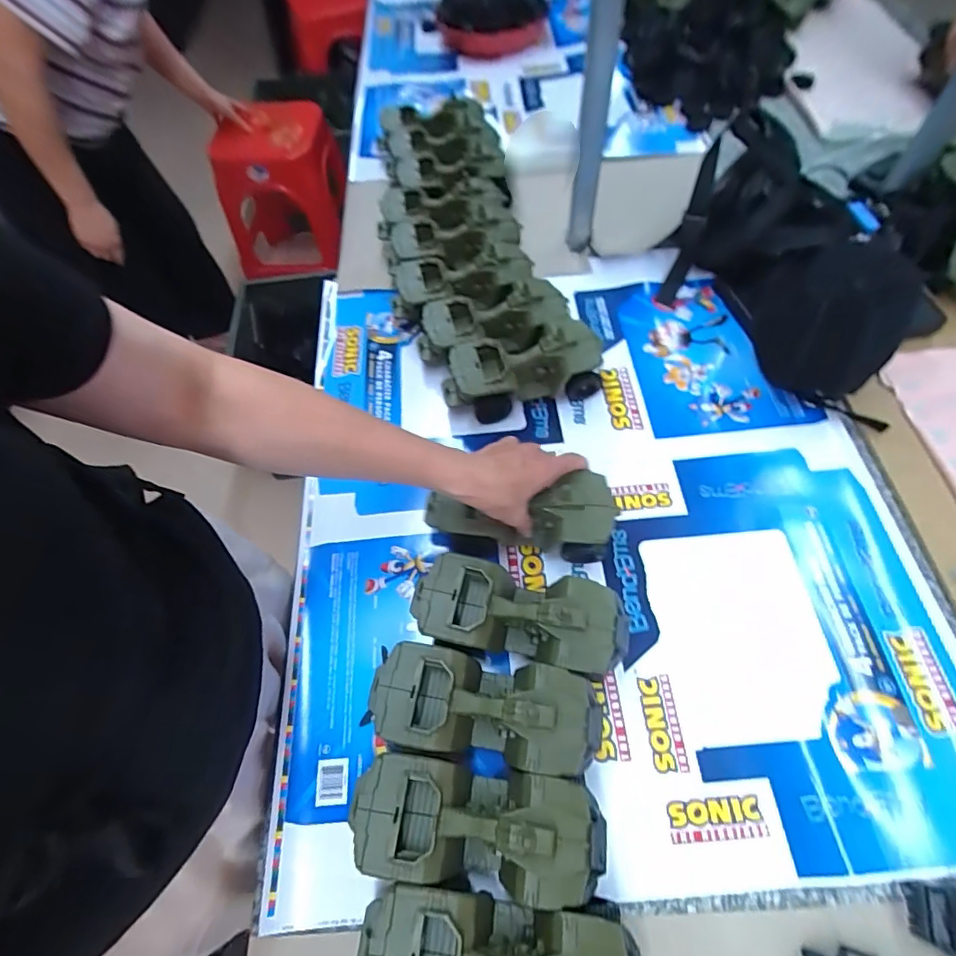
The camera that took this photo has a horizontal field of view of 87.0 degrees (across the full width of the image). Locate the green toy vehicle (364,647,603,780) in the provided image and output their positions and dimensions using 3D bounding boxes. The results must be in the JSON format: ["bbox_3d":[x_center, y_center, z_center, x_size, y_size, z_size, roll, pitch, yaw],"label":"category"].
[{"bbox_3d":[0.005,0.198,0.434,0.190,0.077,0.080,7,62,7],"label":"green toy vehicle"}]

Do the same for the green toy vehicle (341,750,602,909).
[{"bbox_3d":[0.004,0.270,0.394,0.180,0.077,0.079,4,62,6],"label":"green toy vehicle"}]

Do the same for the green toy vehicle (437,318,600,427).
[{"bbox_3d":[0.049,-0.128,0.602,0.184,0.080,0.080,-14,62,-5],"label":"green toy vehicle"}]

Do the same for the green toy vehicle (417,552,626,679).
[{"bbox_3d":[0.035,0.129,0.468,0.192,0.078,0.079,9,62,8],"label":"green toy vehicle"}]

